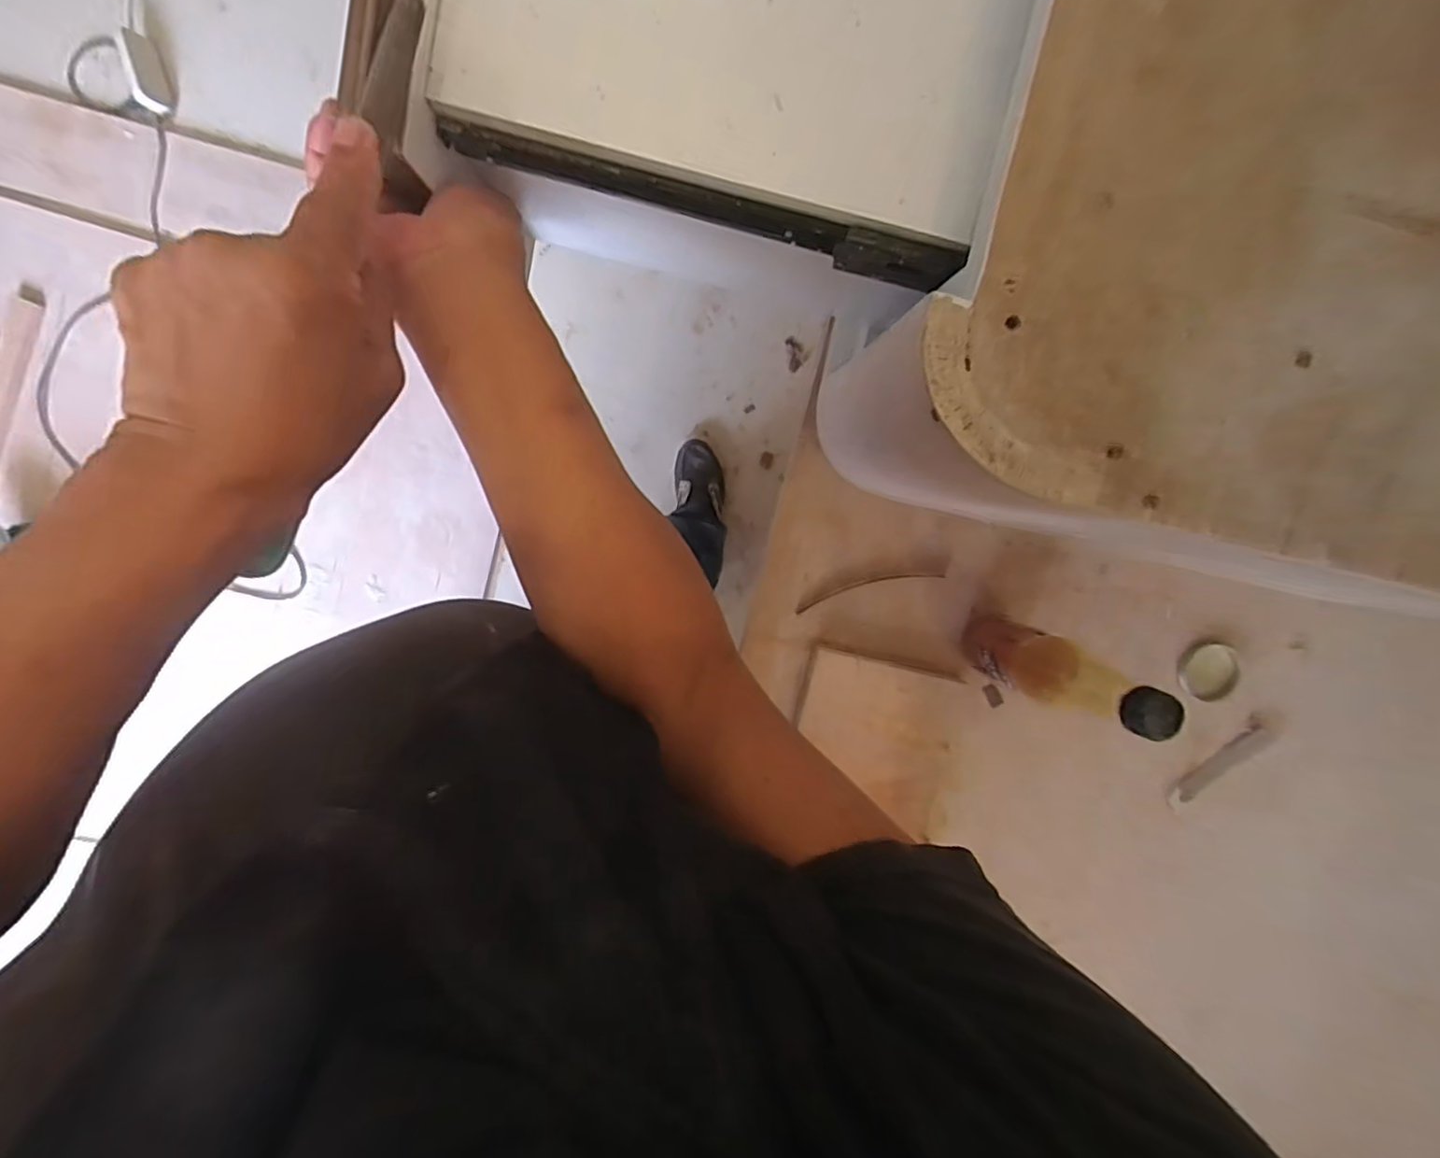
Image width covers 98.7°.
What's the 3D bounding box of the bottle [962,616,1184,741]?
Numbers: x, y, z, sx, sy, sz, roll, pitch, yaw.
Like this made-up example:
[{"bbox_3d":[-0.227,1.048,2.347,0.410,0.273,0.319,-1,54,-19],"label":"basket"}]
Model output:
[{"bbox_3d":[0.249,0.069,0.464,0.050,0.206,0.054,26,96,-7],"label":"bottle"}]

